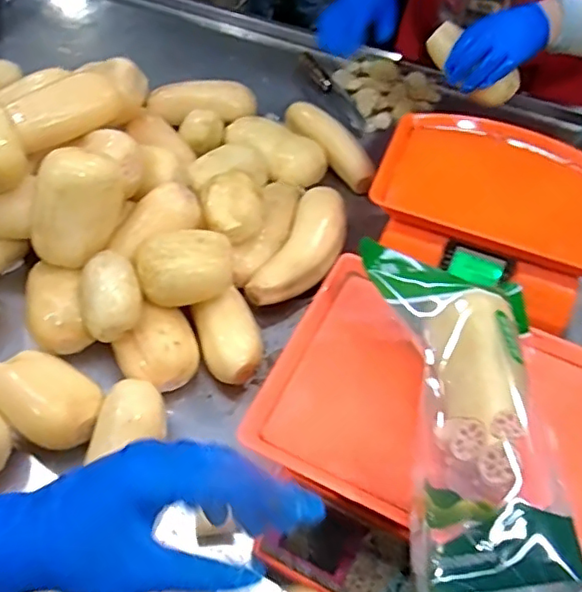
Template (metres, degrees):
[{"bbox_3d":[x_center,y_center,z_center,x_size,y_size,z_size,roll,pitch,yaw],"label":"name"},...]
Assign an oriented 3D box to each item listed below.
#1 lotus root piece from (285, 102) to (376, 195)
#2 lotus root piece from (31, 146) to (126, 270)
[{"bbox_3d":[0.052,-0.221,0.853,0.054,0.049,0.175,-24,58,-23],"label":"lotus root piece"},{"bbox_3d":[-0.228,-0.099,0.627,0.084,0.119,0.072,2,34,-31],"label":"lotus root piece"}]

